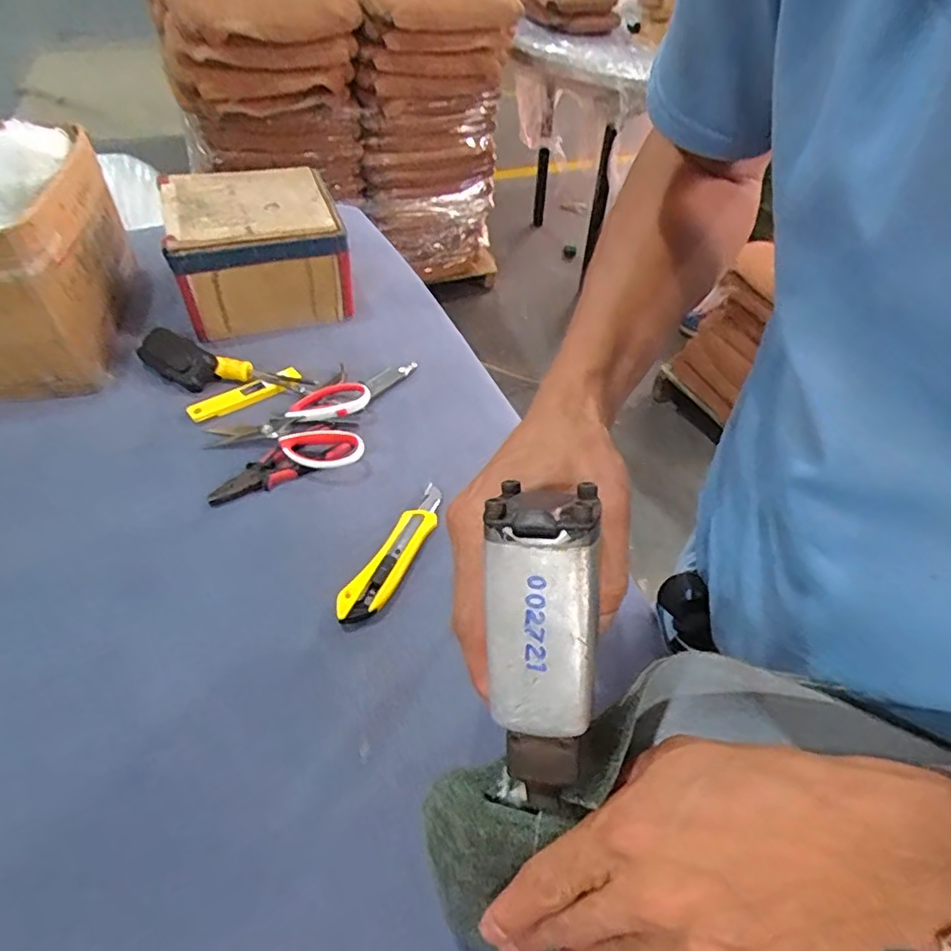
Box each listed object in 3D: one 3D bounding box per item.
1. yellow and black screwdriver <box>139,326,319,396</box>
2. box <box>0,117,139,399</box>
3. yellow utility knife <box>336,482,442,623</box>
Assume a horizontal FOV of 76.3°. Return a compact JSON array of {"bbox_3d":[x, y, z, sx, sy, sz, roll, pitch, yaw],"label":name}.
[{"bbox_3d":[-0.308,-0.125,0.728,0.220,0.037,0.070,18,50,14],"label":"yellow and black screwdriver"},{"bbox_3d":[-0.575,-0.243,0.721,0.244,0.200,0.281,-5,48,-6],"label":"box"},{"bbox_3d":[-0.072,0.073,0.569,0.037,0.020,0.164,22,51,17],"label":"yellow utility knife"}]

